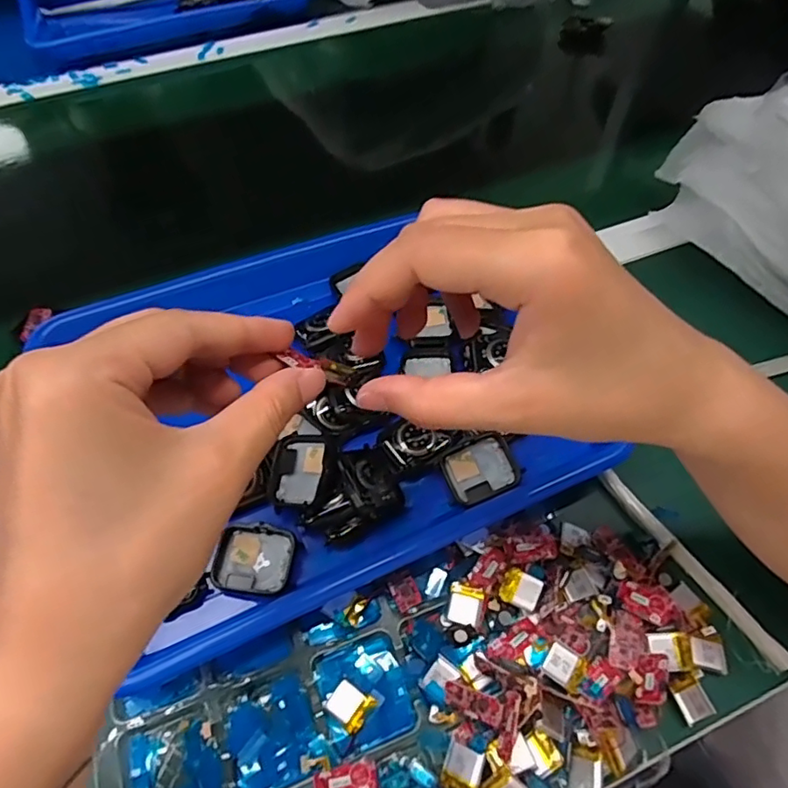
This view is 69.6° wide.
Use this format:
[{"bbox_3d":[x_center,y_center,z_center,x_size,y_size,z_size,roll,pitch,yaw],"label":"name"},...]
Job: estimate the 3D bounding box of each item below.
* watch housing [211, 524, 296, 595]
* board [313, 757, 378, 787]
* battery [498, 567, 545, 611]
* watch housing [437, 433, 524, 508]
[{"bbox_3d":[-0.077,0.092,0.315,0.041,0.014,0.035,7,58,5],"label":"watch housing"},{"bbox_3d":[-0.022,0.184,0.267,0.029,0.004,0.015,-8,60,-18],"label":"board"},{"bbox_3d":[0.069,0.106,0.307,0.021,0.008,0.017,22,64,10],"label":"battery"},{"bbox_3d":[0.051,0.046,0.341,0.040,0.015,0.035,-18,59,-11],"label":"watch housing"}]

